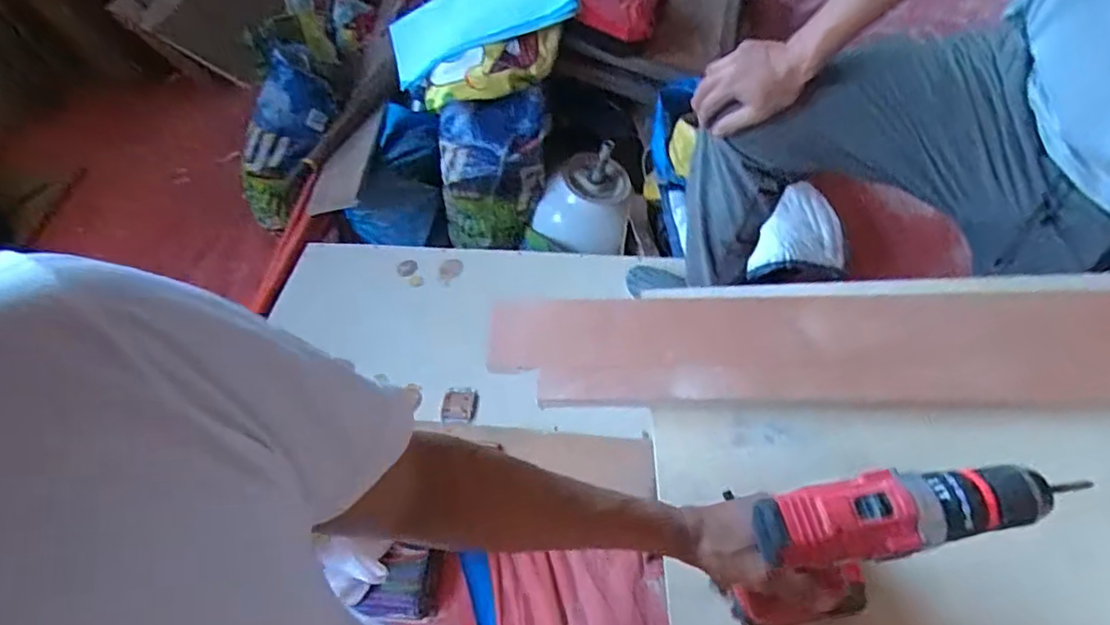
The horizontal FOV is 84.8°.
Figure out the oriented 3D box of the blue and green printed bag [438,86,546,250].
[{"bbox_3d":[-0.169,-0.370,1.679,0.311,0.411,0.152,-2,52,4],"label":"blue and green printed bag"}]

